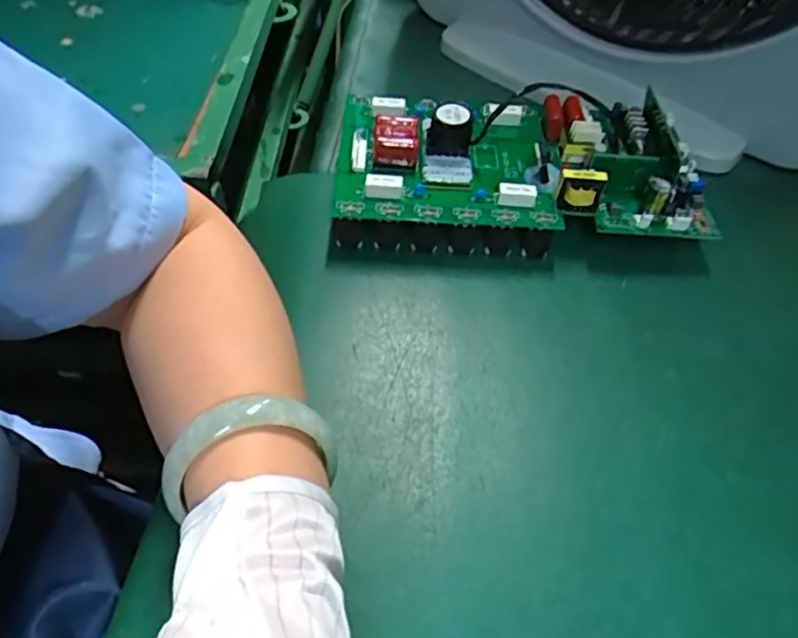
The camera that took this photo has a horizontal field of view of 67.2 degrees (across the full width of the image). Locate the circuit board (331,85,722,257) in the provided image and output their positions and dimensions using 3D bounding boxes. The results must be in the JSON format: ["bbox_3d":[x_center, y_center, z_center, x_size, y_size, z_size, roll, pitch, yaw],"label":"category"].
[{"bbox_3d":[0.076,-0.101,0.387,0.227,0.055,0.121,2,53,-1],"label":"circuit board"}]

